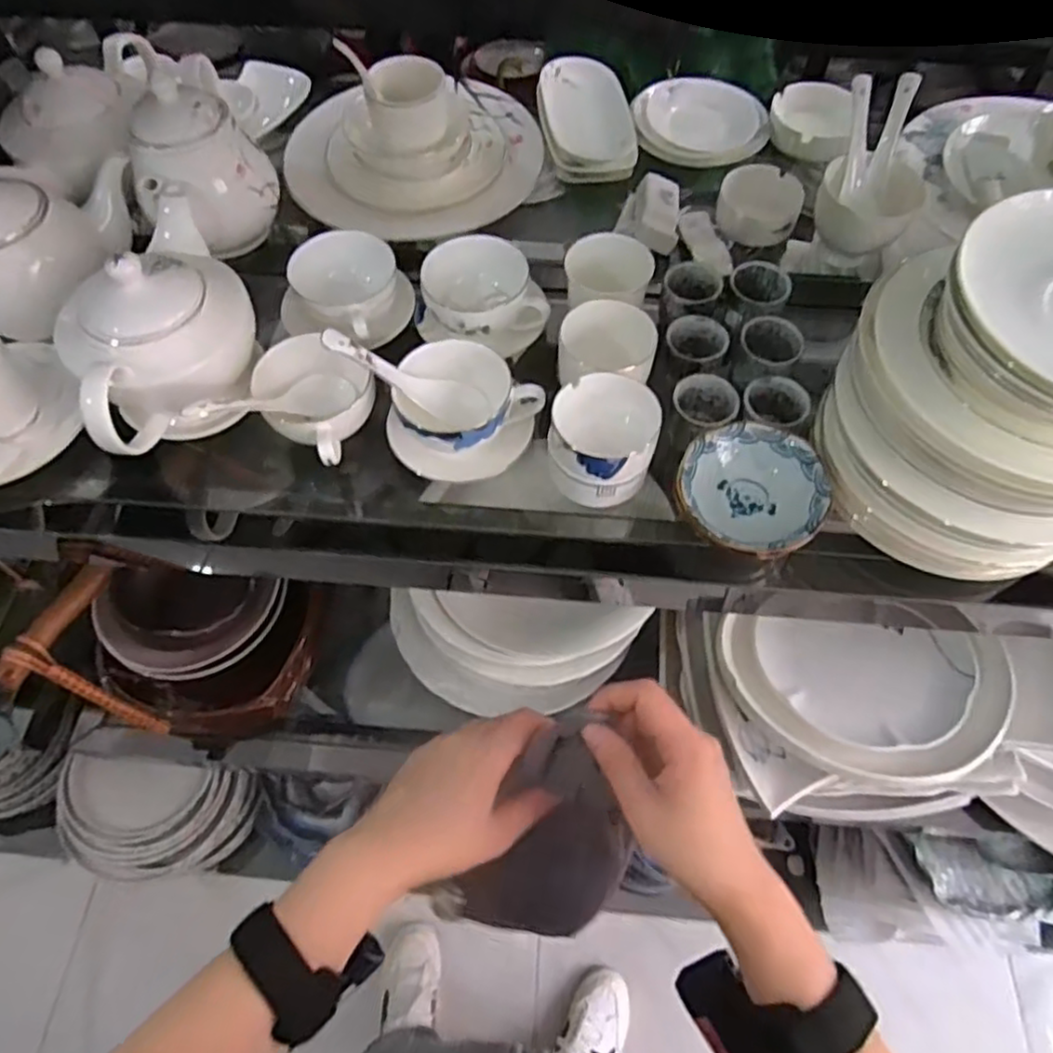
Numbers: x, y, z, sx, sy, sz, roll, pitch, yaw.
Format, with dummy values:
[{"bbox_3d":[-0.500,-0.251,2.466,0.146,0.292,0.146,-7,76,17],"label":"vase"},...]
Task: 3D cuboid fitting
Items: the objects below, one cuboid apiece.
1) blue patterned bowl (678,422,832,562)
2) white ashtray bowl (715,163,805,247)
[{"bbox_3d":[0.156,-0.023,0.483,0.097,0.033,0.095,0,61,0],"label":"blue patterned bowl"},{"bbox_3d":[0.218,-0.303,0.646,0.073,0.028,0.080,0,61,0],"label":"white ashtray bowl"}]

